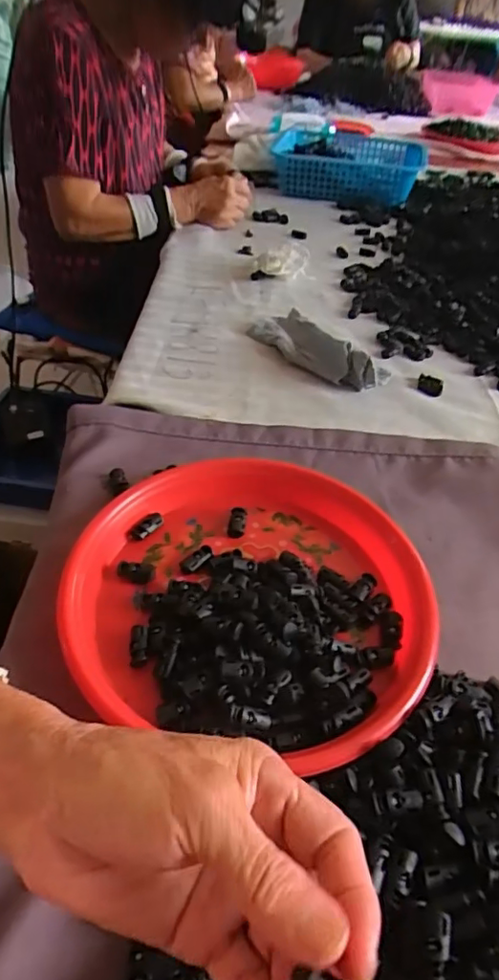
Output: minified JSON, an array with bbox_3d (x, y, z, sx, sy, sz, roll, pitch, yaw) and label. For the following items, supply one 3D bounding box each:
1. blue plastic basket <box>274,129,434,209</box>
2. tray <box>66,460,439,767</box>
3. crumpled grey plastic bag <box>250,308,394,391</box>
[{"bbox_3d":[0.204,-0.666,1.153,0.302,0.073,0.234,11,44,6],"label":"blue plastic basket"},{"bbox_3d":[0.002,0.066,0.404,0.244,0.037,0.226,3,44,-3],"label":"tray"},{"bbox_3d":[0.080,-0.177,0.661,0.073,0.042,0.184,-32,55,-32],"label":"crumpled grey plastic bag"}]

